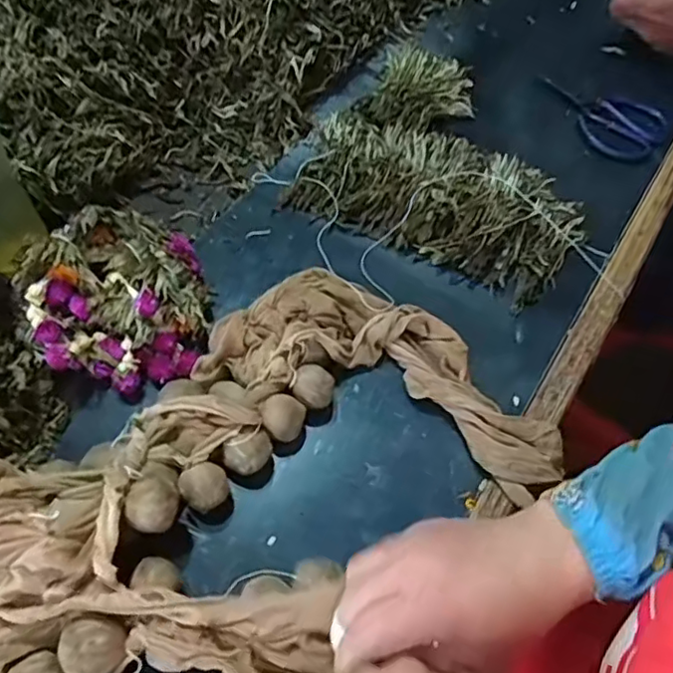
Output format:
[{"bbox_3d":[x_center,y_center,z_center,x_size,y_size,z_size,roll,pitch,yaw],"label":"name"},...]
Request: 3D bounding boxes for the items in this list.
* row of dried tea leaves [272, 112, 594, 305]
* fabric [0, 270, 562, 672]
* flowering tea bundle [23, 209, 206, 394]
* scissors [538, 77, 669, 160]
[{"bbox_3d":[0.087,-0.129,0.555,0.262,0.036,0.129,28,62,14],"label":"row of dried tea leaves"},{"bbox_3d":[-0.073,0.123,0.376,0.440,0.057,0.251,-36,67,-26],"label":"fabric"},{"bbox_3d":[-0.166,-0.035,0.468,0.125,0.076,0.148,-12,60,-10],"label":"flowering tea bundle"},{"bbox_3d":[0.275,-0.230,0.640,0.138,0.018,0.078,25,61,12],"label":"scissors"}]

